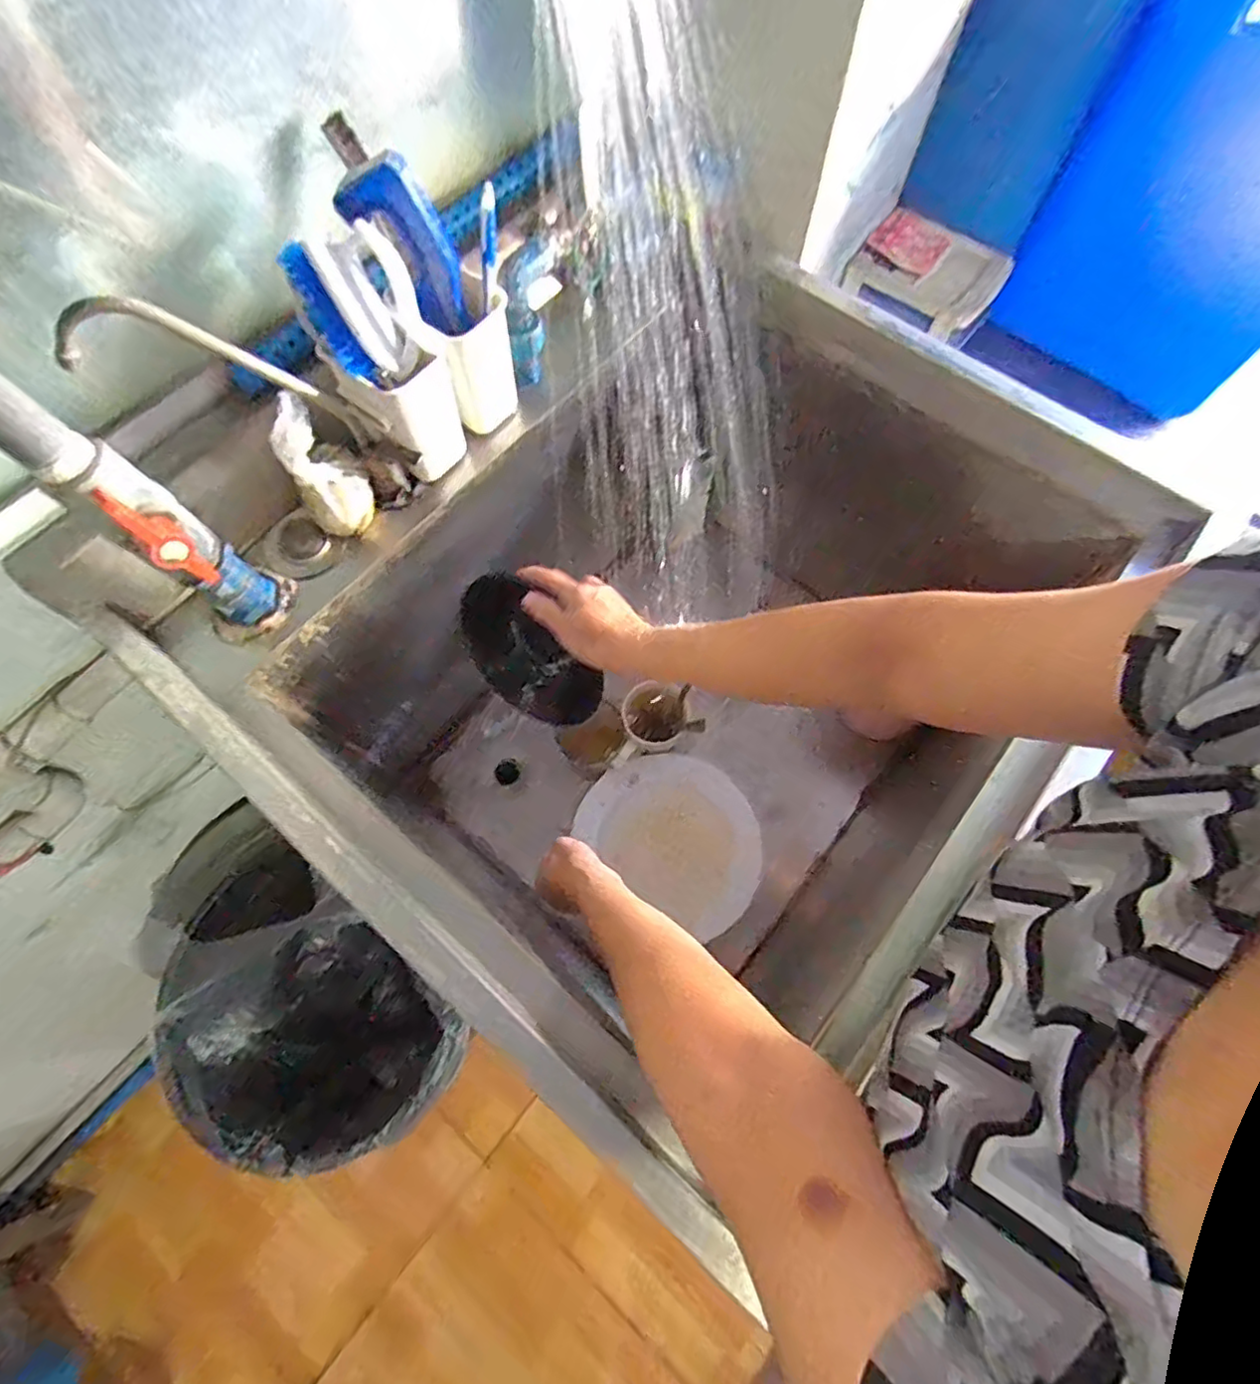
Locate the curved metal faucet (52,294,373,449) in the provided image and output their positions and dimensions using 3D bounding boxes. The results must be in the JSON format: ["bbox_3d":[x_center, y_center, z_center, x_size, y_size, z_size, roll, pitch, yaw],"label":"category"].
[{"bbox_3d":[-0.279,-0.221,0.447,0.062,0.195,0.023,-36,69,30],"label":"curved metal faucet"}]

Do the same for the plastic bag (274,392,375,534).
[{"bbox_3d":[-0.246,-0.182,0.497,0.053,0.108,0.074,-32,73,-11],"label":"plastic bag"}]

